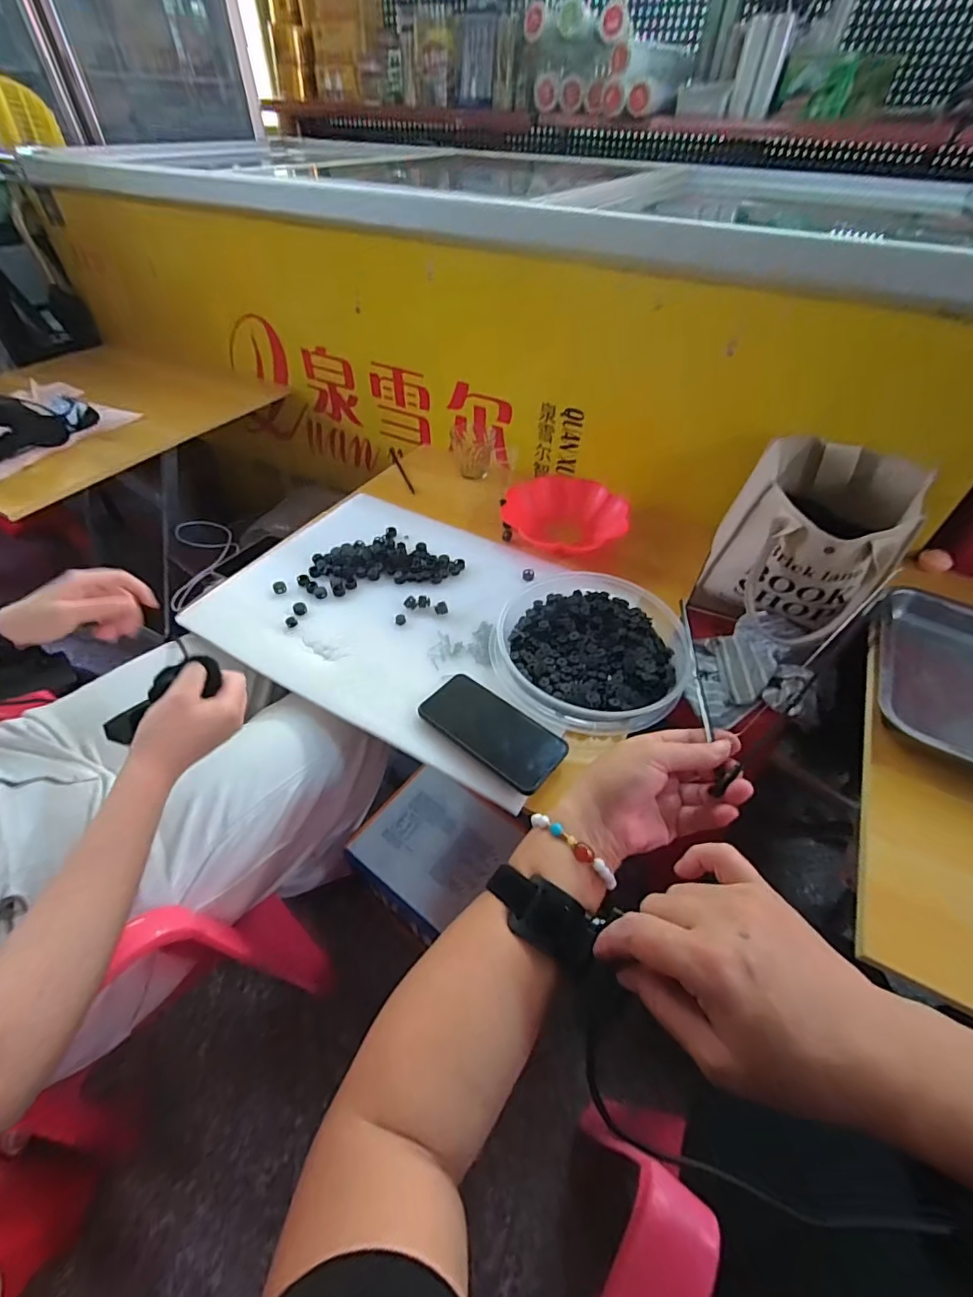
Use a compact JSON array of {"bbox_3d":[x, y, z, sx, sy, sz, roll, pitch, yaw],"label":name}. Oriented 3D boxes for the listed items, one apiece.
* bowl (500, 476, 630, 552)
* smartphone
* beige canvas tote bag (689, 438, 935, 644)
[{"bbox_3d":[0.129,-0.212,0.834,0.192,0.064,0.192,1,49,-1],"label":"bowl"},{"bbox_3d":[0.005,0.087,0.544,0.162,0.011,0.079,31,55,23],"label":"smartphone"},{"bbox_3d":[0.426,-0.136,0.679,0.197,0.195,0.225,32,55,23],"label":"beige canvas tote bag"}]

